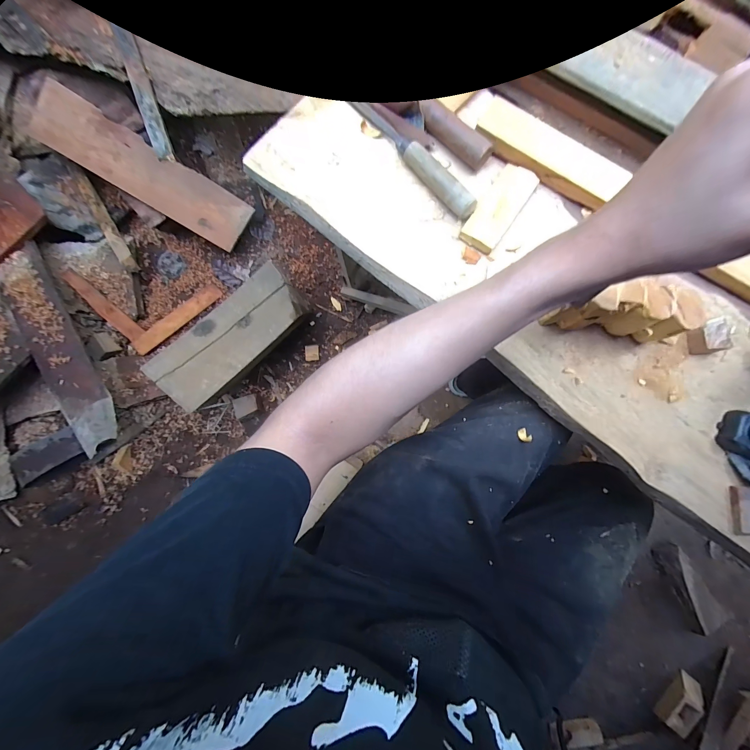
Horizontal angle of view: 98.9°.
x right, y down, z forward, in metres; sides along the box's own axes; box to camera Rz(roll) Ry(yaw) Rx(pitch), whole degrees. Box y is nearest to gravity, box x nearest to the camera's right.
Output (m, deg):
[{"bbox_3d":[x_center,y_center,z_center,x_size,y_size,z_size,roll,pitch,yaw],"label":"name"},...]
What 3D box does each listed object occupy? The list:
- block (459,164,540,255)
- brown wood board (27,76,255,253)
[{"bbox_3d":[0.161,-0.219,0.415,0.048,0.017,0.118,34,90,4],"label":"block"},{"bbox_3d":[-0.677,-0.595,0.942,0.582,0.037,0.164,28,104,-20],"label":"brown wood board"}]

